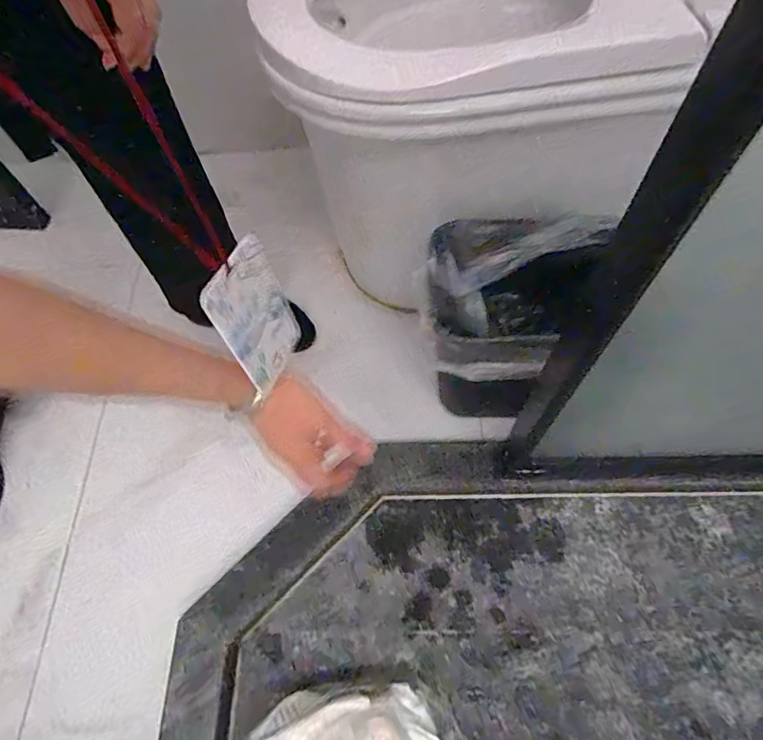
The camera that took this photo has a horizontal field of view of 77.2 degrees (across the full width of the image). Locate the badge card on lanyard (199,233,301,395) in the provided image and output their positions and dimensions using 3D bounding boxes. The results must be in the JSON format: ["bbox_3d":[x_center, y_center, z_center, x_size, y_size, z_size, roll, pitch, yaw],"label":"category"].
[{"bbox_3d":[-0.089,-0.037,0.346,0.004,0.107,0.069,10,55,20],"label":"badge card on lanyard"}]

